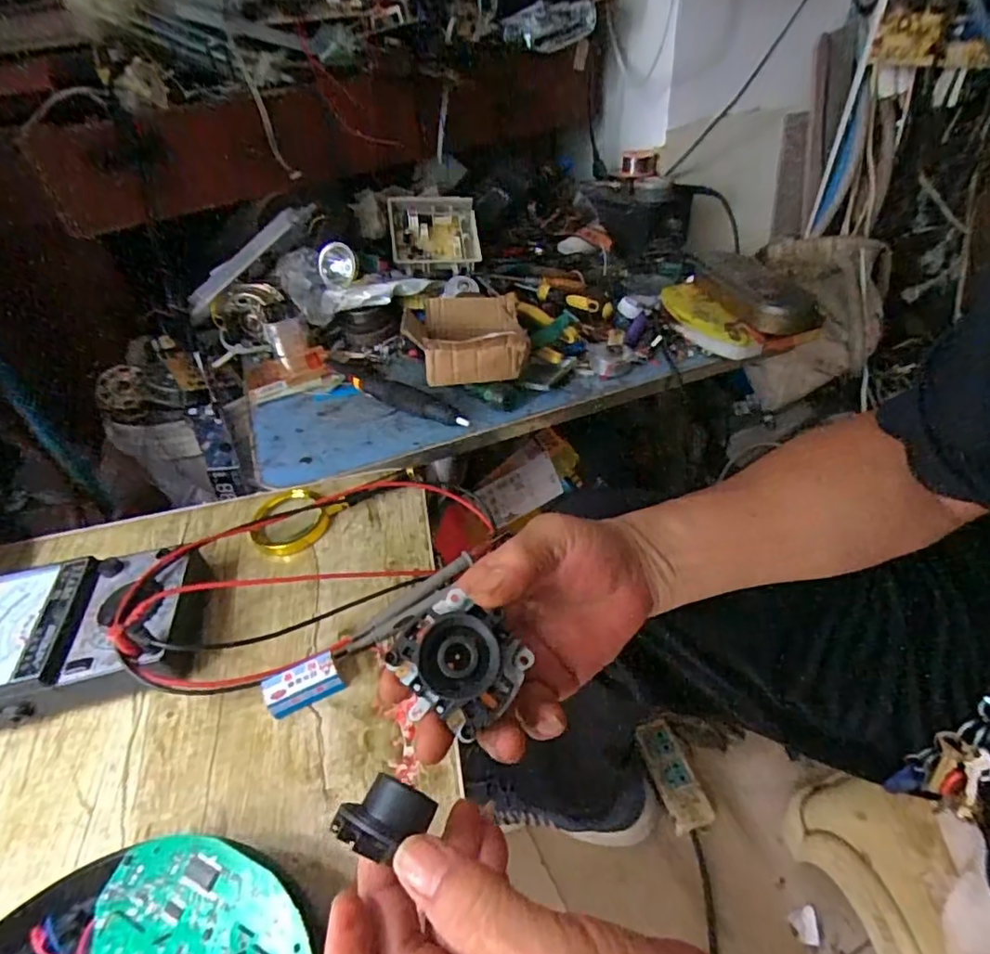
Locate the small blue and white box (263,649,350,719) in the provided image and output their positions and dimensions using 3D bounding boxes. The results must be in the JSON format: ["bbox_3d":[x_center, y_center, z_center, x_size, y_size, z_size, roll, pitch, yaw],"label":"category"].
[{"bbox_3d":[-0.131,0.142,0.397,0.049,0.022,0.025,-20,44,-14],"label":"small blue and white box"}]

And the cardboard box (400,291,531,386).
[{"bbox_3d":[-0.031,-0.155,0.636,0.124,0.060,0.100,-8,42,-1],"label":"cardboard box"}]

